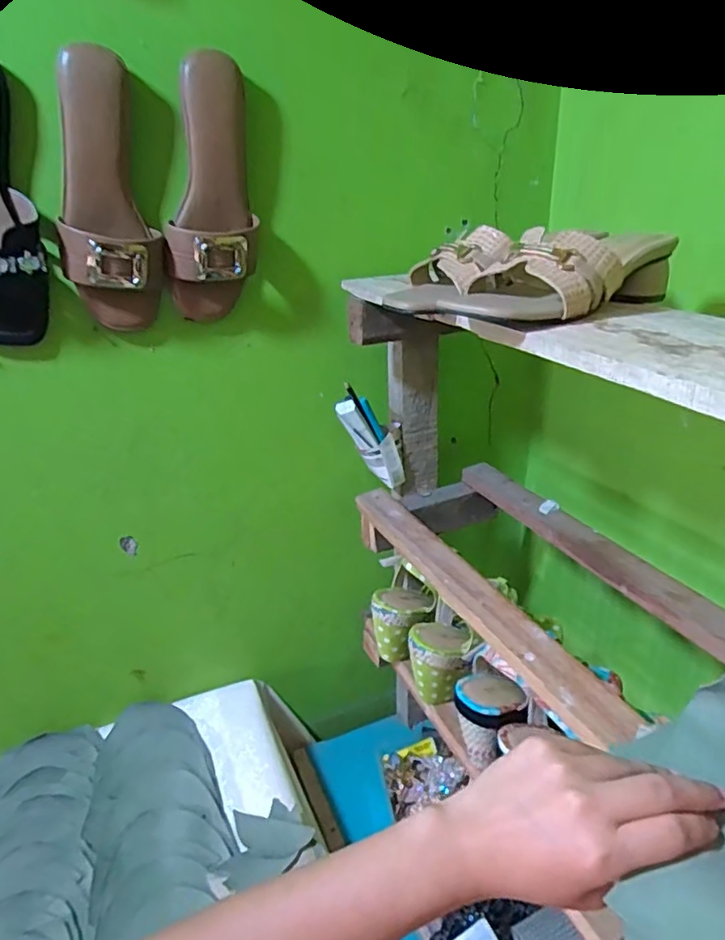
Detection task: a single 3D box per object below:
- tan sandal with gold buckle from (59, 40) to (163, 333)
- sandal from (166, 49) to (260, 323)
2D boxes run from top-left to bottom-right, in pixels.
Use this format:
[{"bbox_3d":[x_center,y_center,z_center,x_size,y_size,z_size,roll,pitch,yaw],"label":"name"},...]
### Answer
[{"bbox_3d":[-0.253,-0.263,0.580,0.086,0.244,0.044,-15,28,-27],"label":"tan sandal with gold buckle"},{"bbox_3d":[-0.160,-0.279,0.612,0.098,0.234,0.050,-7,25,-11],"label":"sandal"}]

